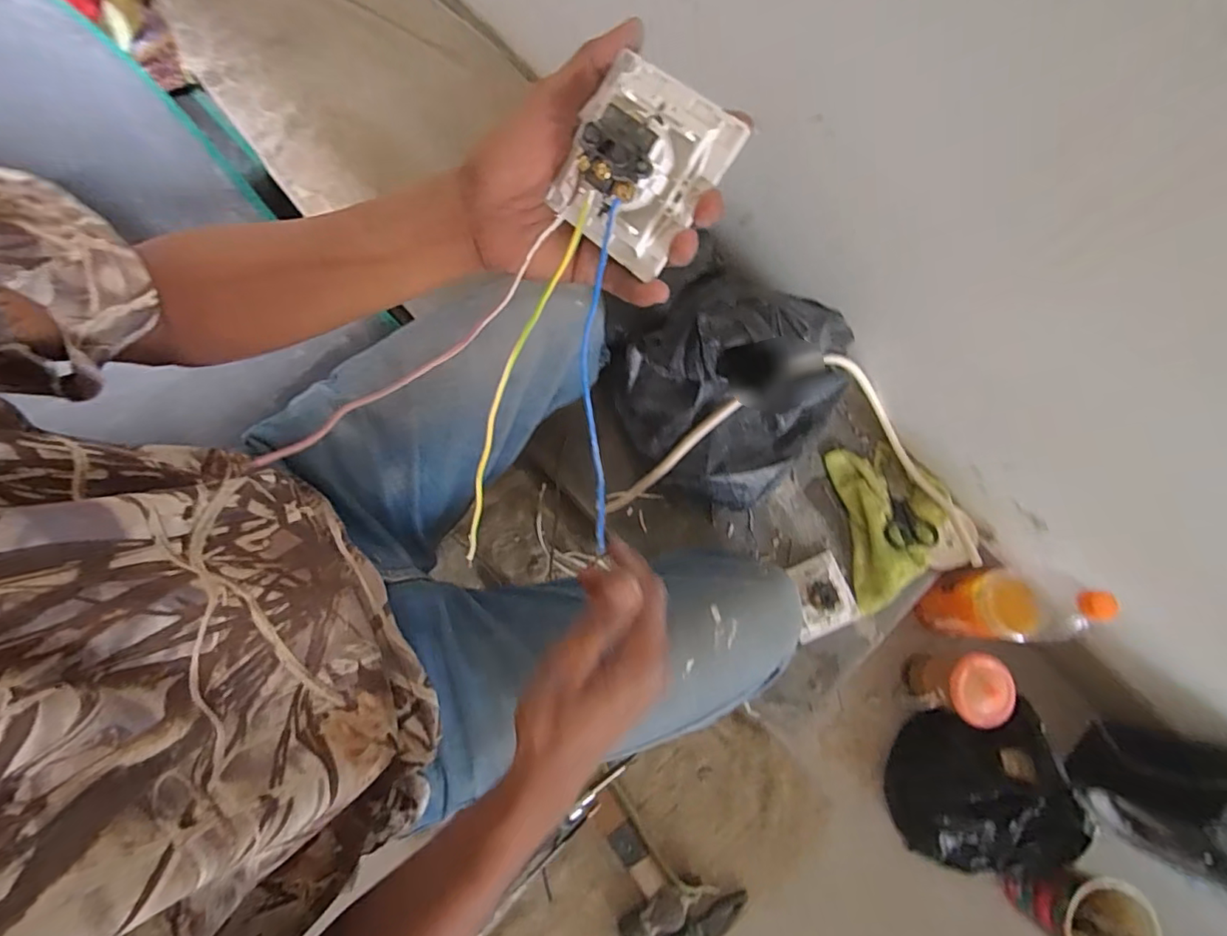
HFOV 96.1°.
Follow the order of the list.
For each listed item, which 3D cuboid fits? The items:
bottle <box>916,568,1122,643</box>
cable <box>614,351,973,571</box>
[{"bbox_3d":[0.480,0.170,0.683,0.071,0.238,0.084,-2,77,-1],"label":"bottle"},{"bbox_3d":[0.239,-0.020,0.663,0.472,0.107,0.204,7,77,2],"label":"cable"}]

